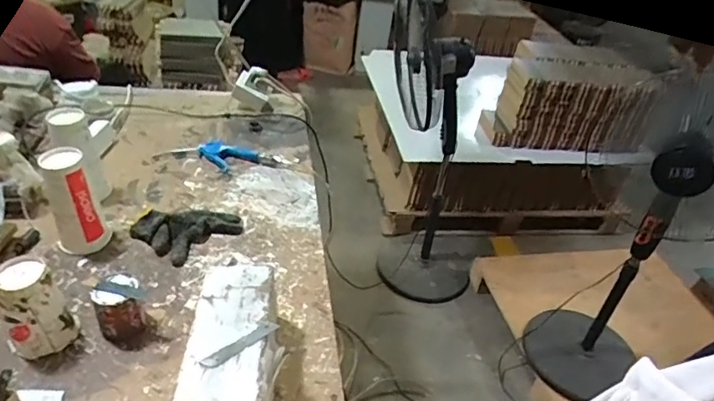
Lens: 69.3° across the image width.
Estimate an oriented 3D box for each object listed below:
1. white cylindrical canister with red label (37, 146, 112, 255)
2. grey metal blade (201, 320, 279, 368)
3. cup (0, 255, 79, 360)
[{"bbox_3d":[-0.472,0.002,0.871,0.083,0.175,0.069,-16,41,-31],"label":"white cylindrical canister with red label"},{"bbox_3d":[-0.139,0.173,0.620,0.022,0.006,0.098,33,41,32],"label":"grey metal blade"},{"bbox_3d":[-0.442,0.147,0.705,0.072,0.129,0.068,6,34,-4],"label":"cup"}]

